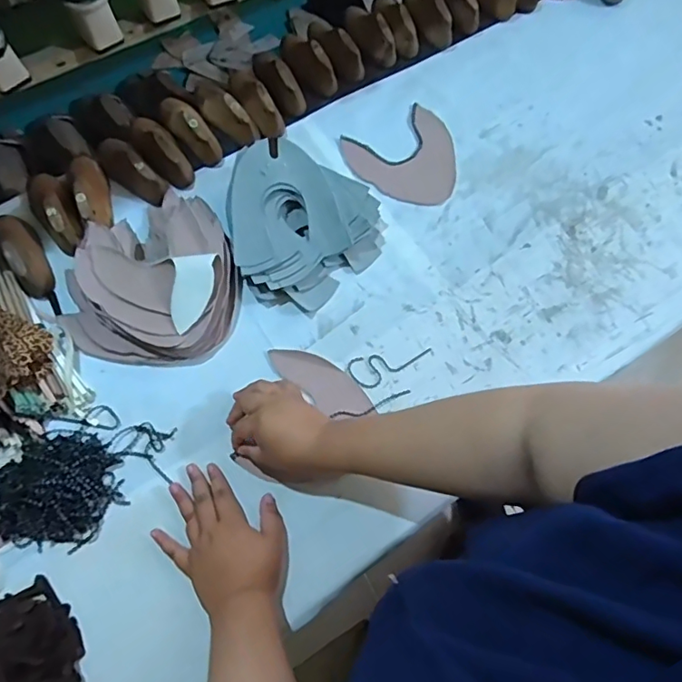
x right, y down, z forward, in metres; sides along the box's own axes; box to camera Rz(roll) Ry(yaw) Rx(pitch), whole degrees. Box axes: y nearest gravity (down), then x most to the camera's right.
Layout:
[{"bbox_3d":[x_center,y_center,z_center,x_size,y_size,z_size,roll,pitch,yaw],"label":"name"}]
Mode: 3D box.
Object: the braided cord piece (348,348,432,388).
[{"bbox_3d":[0.061,0.023,0.681,0.103,0.004,0.044,-32,74,-11],"label":"braided cord piece"}]

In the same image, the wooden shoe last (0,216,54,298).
[{"bbox_3d":[-0.432,-0.124,0.697,0.050,0.051,0.145,-31,73,-11],"label":"wooden shoe last"}]

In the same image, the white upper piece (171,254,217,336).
[{"bbox_3d":[-0.181,-0.059,0.641,0.052,0.007,0.092,0,94,2],"label":"white upper piece"}]

